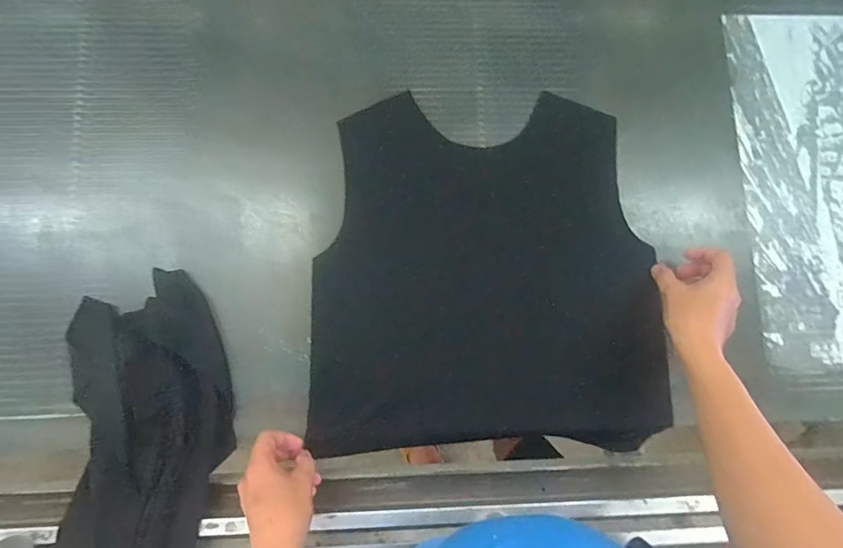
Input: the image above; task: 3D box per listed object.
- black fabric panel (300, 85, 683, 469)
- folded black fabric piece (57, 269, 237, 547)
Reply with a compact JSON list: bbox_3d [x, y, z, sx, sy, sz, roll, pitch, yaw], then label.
[{"bbox_3d":[0.077,-0.008,0.588,0.435,0.029,0.410,-4,83,-2],"label":"black fabric panel"},{"bbox_3d":[-0.307,0.160,0.521,0.169,0.029,0.311,-7,82,-3],"label":"folded black fabric piece"}]

